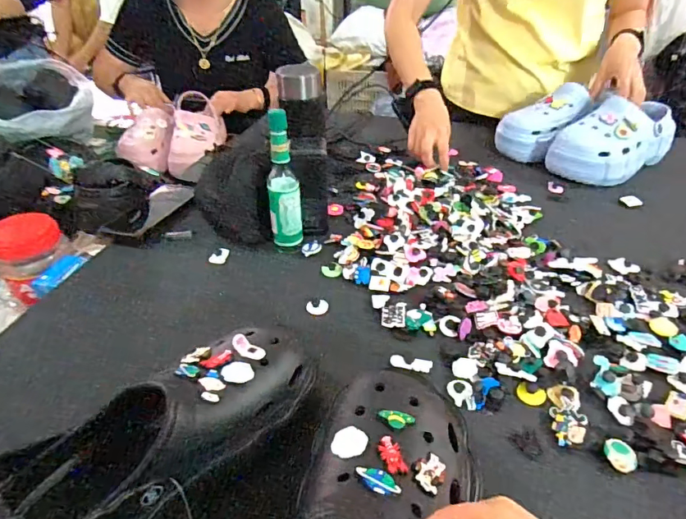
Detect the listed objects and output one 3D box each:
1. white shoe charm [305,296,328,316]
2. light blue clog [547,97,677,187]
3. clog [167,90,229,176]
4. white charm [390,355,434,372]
[{"bbox_3d":[-0.031,0.056,0.553,0.027,0.005,0.034,-31,46,-34],"label":"white shoe charm"},{"bbox_3d":[0.471,-0.209,0.808,0.223,0.101,0.109,-22,41,-26],"label":"light blue clog"},{"bbox_3d":[-0.353,-0.296,1.093,0.109,0.102,0.216,5,51,7],"label":"clog"},{"bbox_3d":[0.070,0.108,0.478,0.042,0.005,0.016,6,37,10],"label":"white charm"}]

